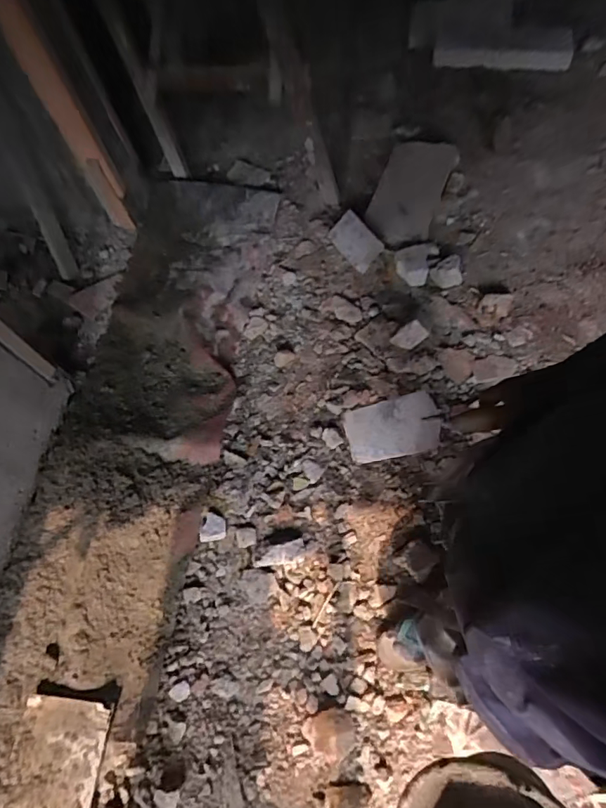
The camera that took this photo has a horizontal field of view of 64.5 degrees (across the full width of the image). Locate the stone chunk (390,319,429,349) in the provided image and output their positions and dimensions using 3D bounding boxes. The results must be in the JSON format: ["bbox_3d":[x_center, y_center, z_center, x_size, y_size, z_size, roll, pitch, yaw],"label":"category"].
[{"bbox_3d":[0.380,-0.237,1.697,0.132,0.103,0.054,-18,63,-1],"label":"stone chunk"}]

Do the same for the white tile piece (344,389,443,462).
[{"bbox_3d":[0.139,0.038,0.752,0.140,0.008,0.090,-14,92,12],"label":"white tile piece"}]

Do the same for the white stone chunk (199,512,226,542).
[{"bbox_3d":[-0.274,0.369,1.442,0.085,0.054,0.074,1,59,2],"label":"white stone chunk"}]

